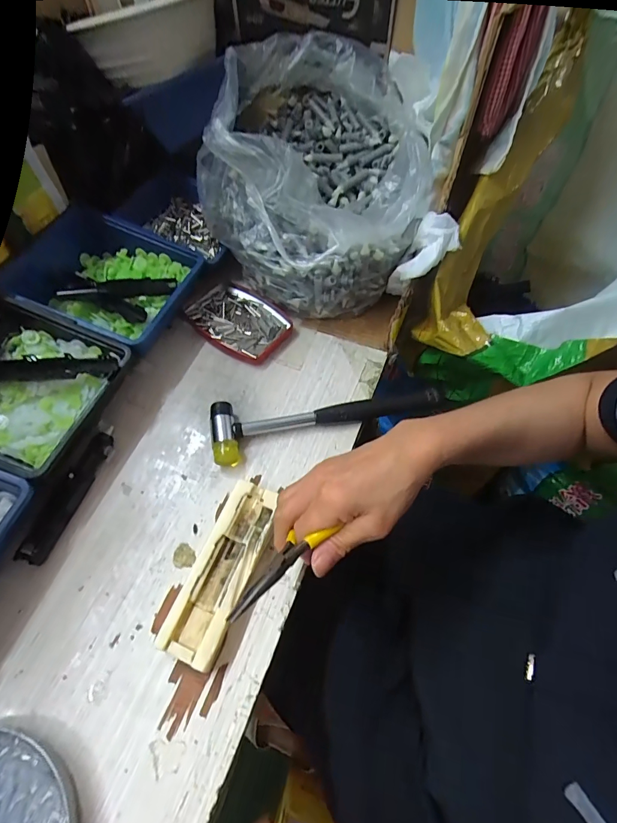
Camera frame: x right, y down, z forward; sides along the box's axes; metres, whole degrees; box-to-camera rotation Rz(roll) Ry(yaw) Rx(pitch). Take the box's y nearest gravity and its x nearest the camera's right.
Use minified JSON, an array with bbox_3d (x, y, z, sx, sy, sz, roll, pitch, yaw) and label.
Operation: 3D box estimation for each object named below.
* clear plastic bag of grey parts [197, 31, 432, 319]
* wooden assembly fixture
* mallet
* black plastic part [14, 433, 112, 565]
[{"bbox_3d":[0.000,-0.269,0.452,0.240,0.164,0.291,-12,61,-7],"label":"clear plastic bag of grey parts"},{"bbox_3d":[-0.068,0.127,0.317,0.046,0.023,0.136,18,62,10],"label":"wooden assembly fixture"},{"bbox_3d":[0.020,0.008,0.385,0.228,0.022,0.059,-8,61,-5],"label":"mallet"},{"bbox_3d":[-0.211,0.072,0.341,0.020,0.015,0.119,16,62,8],"label":"black plastic part"}]

